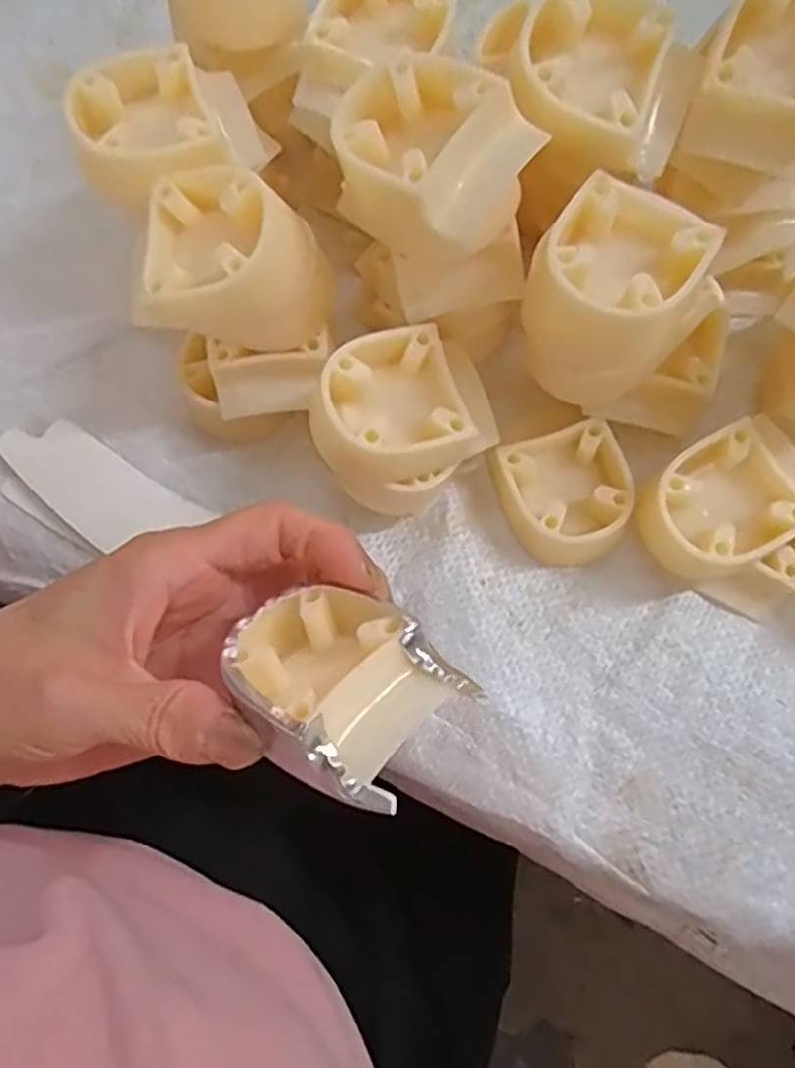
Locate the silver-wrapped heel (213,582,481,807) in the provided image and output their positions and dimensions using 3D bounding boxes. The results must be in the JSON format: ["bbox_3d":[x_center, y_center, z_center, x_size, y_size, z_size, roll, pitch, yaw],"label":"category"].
[{"bbox_3d":[-0.019,0.041,0.202,0.064,0.046,0.049,45,61,9],"label":"silver-wrapped heel"}]

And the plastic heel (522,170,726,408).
[{"bbox_3d":[0.071,-0.073,0.243,0.052,0.064,0.048,29,80,8],"label":"plastic heel"}]

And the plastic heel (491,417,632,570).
[{"bbox_3d":[0.067,-0.014,0.284,0.048,0.020,0.050,-19,77,-4],"label":"plastic heel"}]

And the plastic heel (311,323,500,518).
[{"bbox_3d":[0.003,-0.041,0.261,0.061,0.044,0.051,-24,77,-5],"label":"plastic heel"}]

